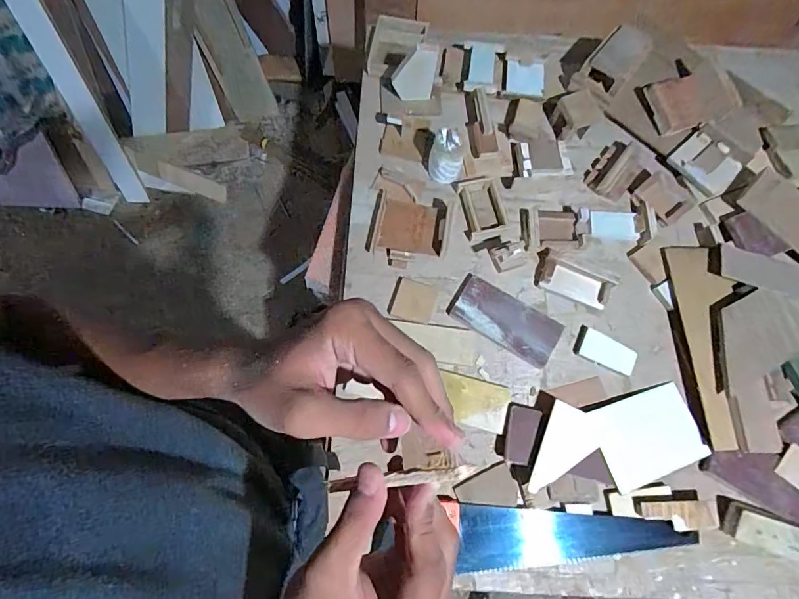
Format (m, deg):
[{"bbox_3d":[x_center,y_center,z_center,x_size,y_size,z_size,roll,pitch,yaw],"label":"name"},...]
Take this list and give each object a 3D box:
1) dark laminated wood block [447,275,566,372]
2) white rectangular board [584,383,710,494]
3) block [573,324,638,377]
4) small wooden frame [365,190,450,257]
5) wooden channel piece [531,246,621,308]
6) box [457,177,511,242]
[{"bbox_3d":[0.195,0.037,0.800,0.198,0.018,0.096,31,74,8],"label":"dark laminated wood block"},{"bbox_3d":[0.423,0.231,0.739,0.179,0.012,0.131,-19,74,-8],"label":"white rectangular board"},{"bbox_3d":[0.372,0.092,0.782,0.103,0.016,0.052,26,73,6],"label":"block"},{"bbox_3d":[0.019,-0.149,0.839,0.149,0.024,0.121,6,72,0],"label":"small wooden frame"},{"bbox_3d":[0.327,-0.035,0.826,0.143,0.027,0.066,26,73,7],"label":"wooden channel piece"},{"bbox_3d":[0.165,-0.179,0.862,0.079,0.029,0.125,-11,73,-5],"label":"box"}]

